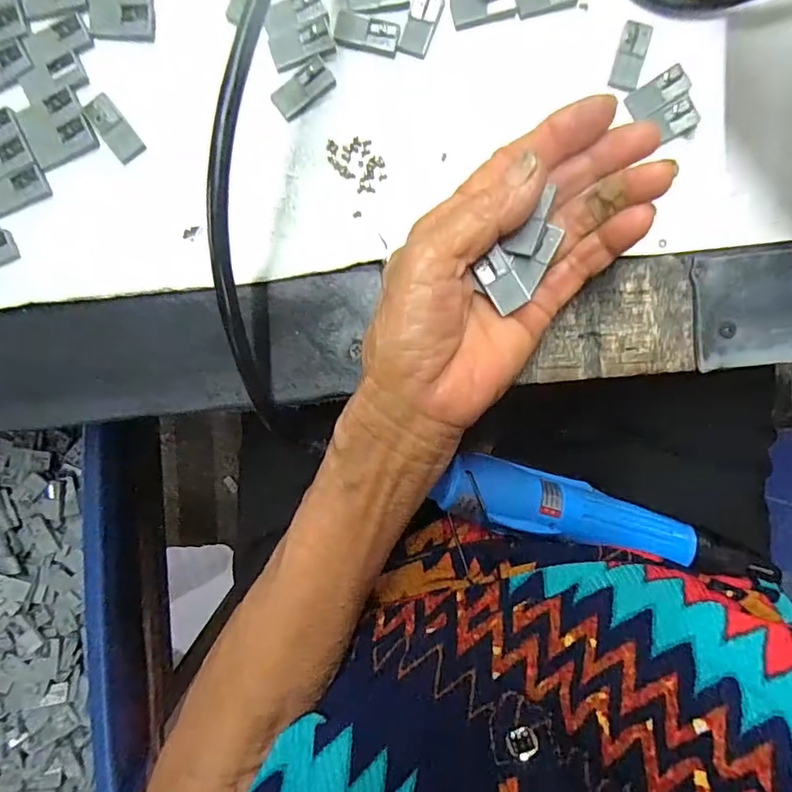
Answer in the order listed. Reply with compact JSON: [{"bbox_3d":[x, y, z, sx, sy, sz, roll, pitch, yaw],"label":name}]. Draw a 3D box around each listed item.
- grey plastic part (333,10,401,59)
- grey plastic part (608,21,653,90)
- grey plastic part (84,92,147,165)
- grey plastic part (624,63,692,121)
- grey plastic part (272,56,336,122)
[{"bbox_3d":[-0.013,-0.159,0.227,0.028,0.004,0.014,12,94,-3],"label":"grey plastic part"},{"bbox_3d":[0.105,-0.152,0.231,0.013,0.004,0.029,14,94,-3],"label":"grey plastic part"},{"bbox_3d":[-0.124,-0.118,0.229,0.013,0.005,0.029,-36,95,2],"label":"grey plastic part"},{"bbox_3d":[0.118,-0.136,0.231,0.028,0.004,0.013,-29,95,1],"label":"grey plastic part"},{"bbox_3d":[-0.041,-0.135,0.228,0.028,0.004,0.014,-38,95,2],"label":"grey plastic part"}]

